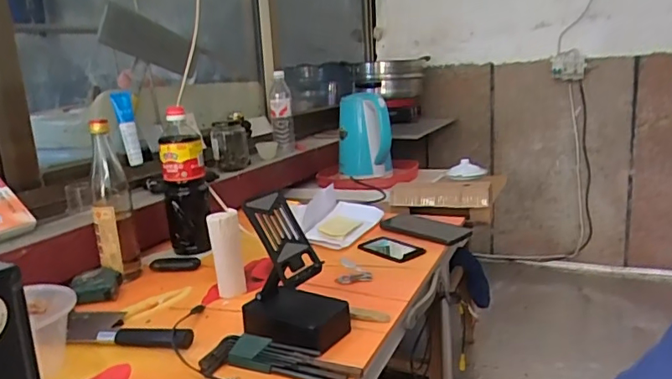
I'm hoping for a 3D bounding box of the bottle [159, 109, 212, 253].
[{"bbox_3d":[-0.273,-0.011,0.950,0.079,0.247,0.063,-8,14,-19],"label":"bottle"}]

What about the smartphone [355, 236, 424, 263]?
[{"bbox_3d":[0.096,0.100,0.894,0.065,0.009,0.117,-13,16,-36],"label":"smartphone"}]

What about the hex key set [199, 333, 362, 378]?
[{"bbox_3d":[-0.064,0.183,0.579,0.184,0.022,0.051,1,14,18],"label":"hex key set"}]

